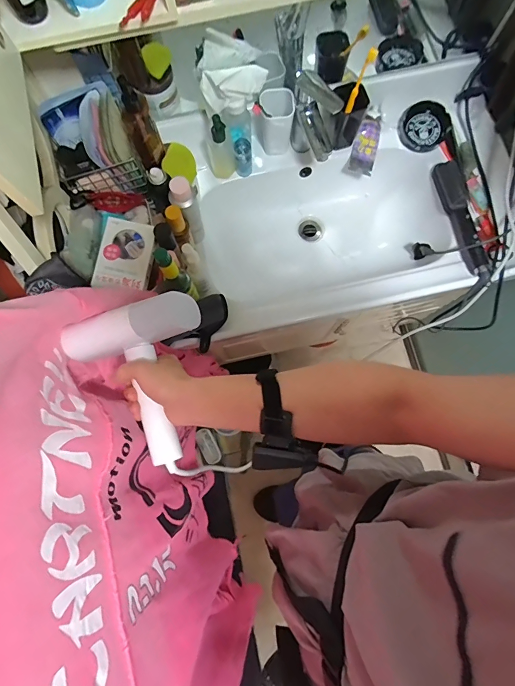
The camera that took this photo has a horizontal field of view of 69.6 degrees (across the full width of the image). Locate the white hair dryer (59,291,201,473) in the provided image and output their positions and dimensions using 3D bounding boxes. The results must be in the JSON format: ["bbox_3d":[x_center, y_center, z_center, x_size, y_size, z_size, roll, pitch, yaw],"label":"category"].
[{"bbox_3d":[-0.156,0.055,0.471,0.184,0.059,0.210,-10,79,-2],"label":"white hair dryer"}]

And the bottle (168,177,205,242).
[{"bbox_3d":[-0.129,-0.242,0.709,0.045,0.177,0.042,-20,80,-3],"label":"bottle"}]

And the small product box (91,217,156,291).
[{"bbox_3d":[-0.223,-0.148,0.627,0.089,0.020,0.120,7,79,2],"label":"small product box"}]

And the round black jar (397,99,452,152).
[{"bbox_3d":[0.375,-0.489,0.835,0.108,0.041,0.104,0,79,0],"label":"round black jar"}]

